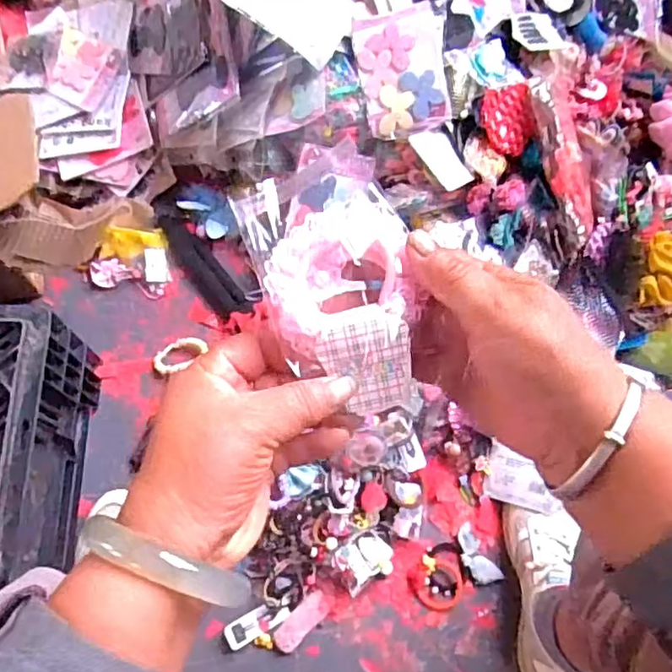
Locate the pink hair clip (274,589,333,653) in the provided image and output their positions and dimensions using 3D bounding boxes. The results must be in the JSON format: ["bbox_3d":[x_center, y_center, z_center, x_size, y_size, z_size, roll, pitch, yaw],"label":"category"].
[{"bbox_3d":[-0.037,0.325,0.698,0.074,0.005,0.028,-43,78,-14],"label":"pink hair clip"}]

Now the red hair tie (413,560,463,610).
[{"bbox_3d":[0.121,0.290,0.714,0.056,0.013,0.055,1,71,-2],"label":"red hair tie"}]

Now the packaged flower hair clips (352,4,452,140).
[{"bbox_3d":[0.080,-0.316,0.734,0.103,0.017,0.144,-8,92,12],"label":"packaged flower hair clips"}]

